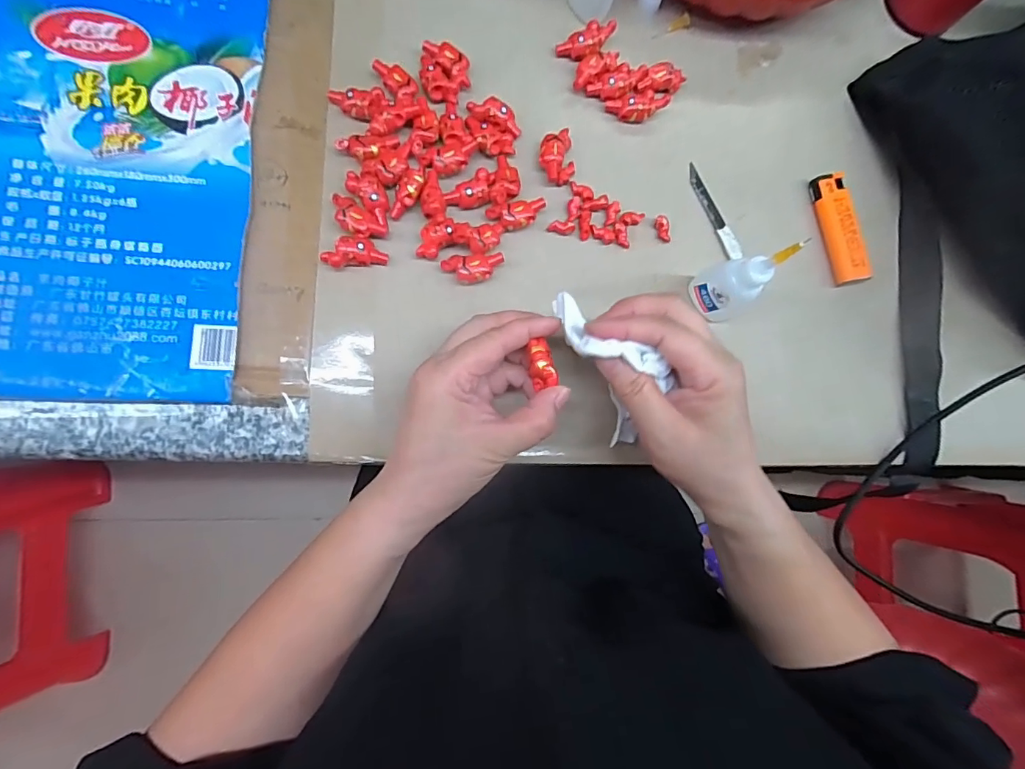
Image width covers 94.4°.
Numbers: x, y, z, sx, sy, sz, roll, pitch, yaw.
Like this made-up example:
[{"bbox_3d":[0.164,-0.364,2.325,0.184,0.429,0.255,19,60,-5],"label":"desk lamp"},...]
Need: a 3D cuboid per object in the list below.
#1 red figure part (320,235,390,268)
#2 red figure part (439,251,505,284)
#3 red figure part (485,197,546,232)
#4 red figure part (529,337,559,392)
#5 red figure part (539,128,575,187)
[{"bbox_3d":[-0.098,-0.082,0.293,0.037,0.013,0.017,-11,84,-9],"label":"red figure part"},{"bbox_3d":[-0.025,-0.073,0.303,0.039,0.014,0.019,-2,83,-8],"label":"red figure part"},{"bbox_3d":[0.004,-0.112,0.313,0.038,0.012,0.019,-22,86,-10],"label":"red figure part"},{"bbox_3d":[0.018,-0.011,0.263,0.012,0.007,0.025,-11,89,-9],"label":"red figure part"},{"bbox_3d":[0.029,-0.154,0.322,0.024,0.013,0.035,-11,84,-9],"label":"red figure part"}]

